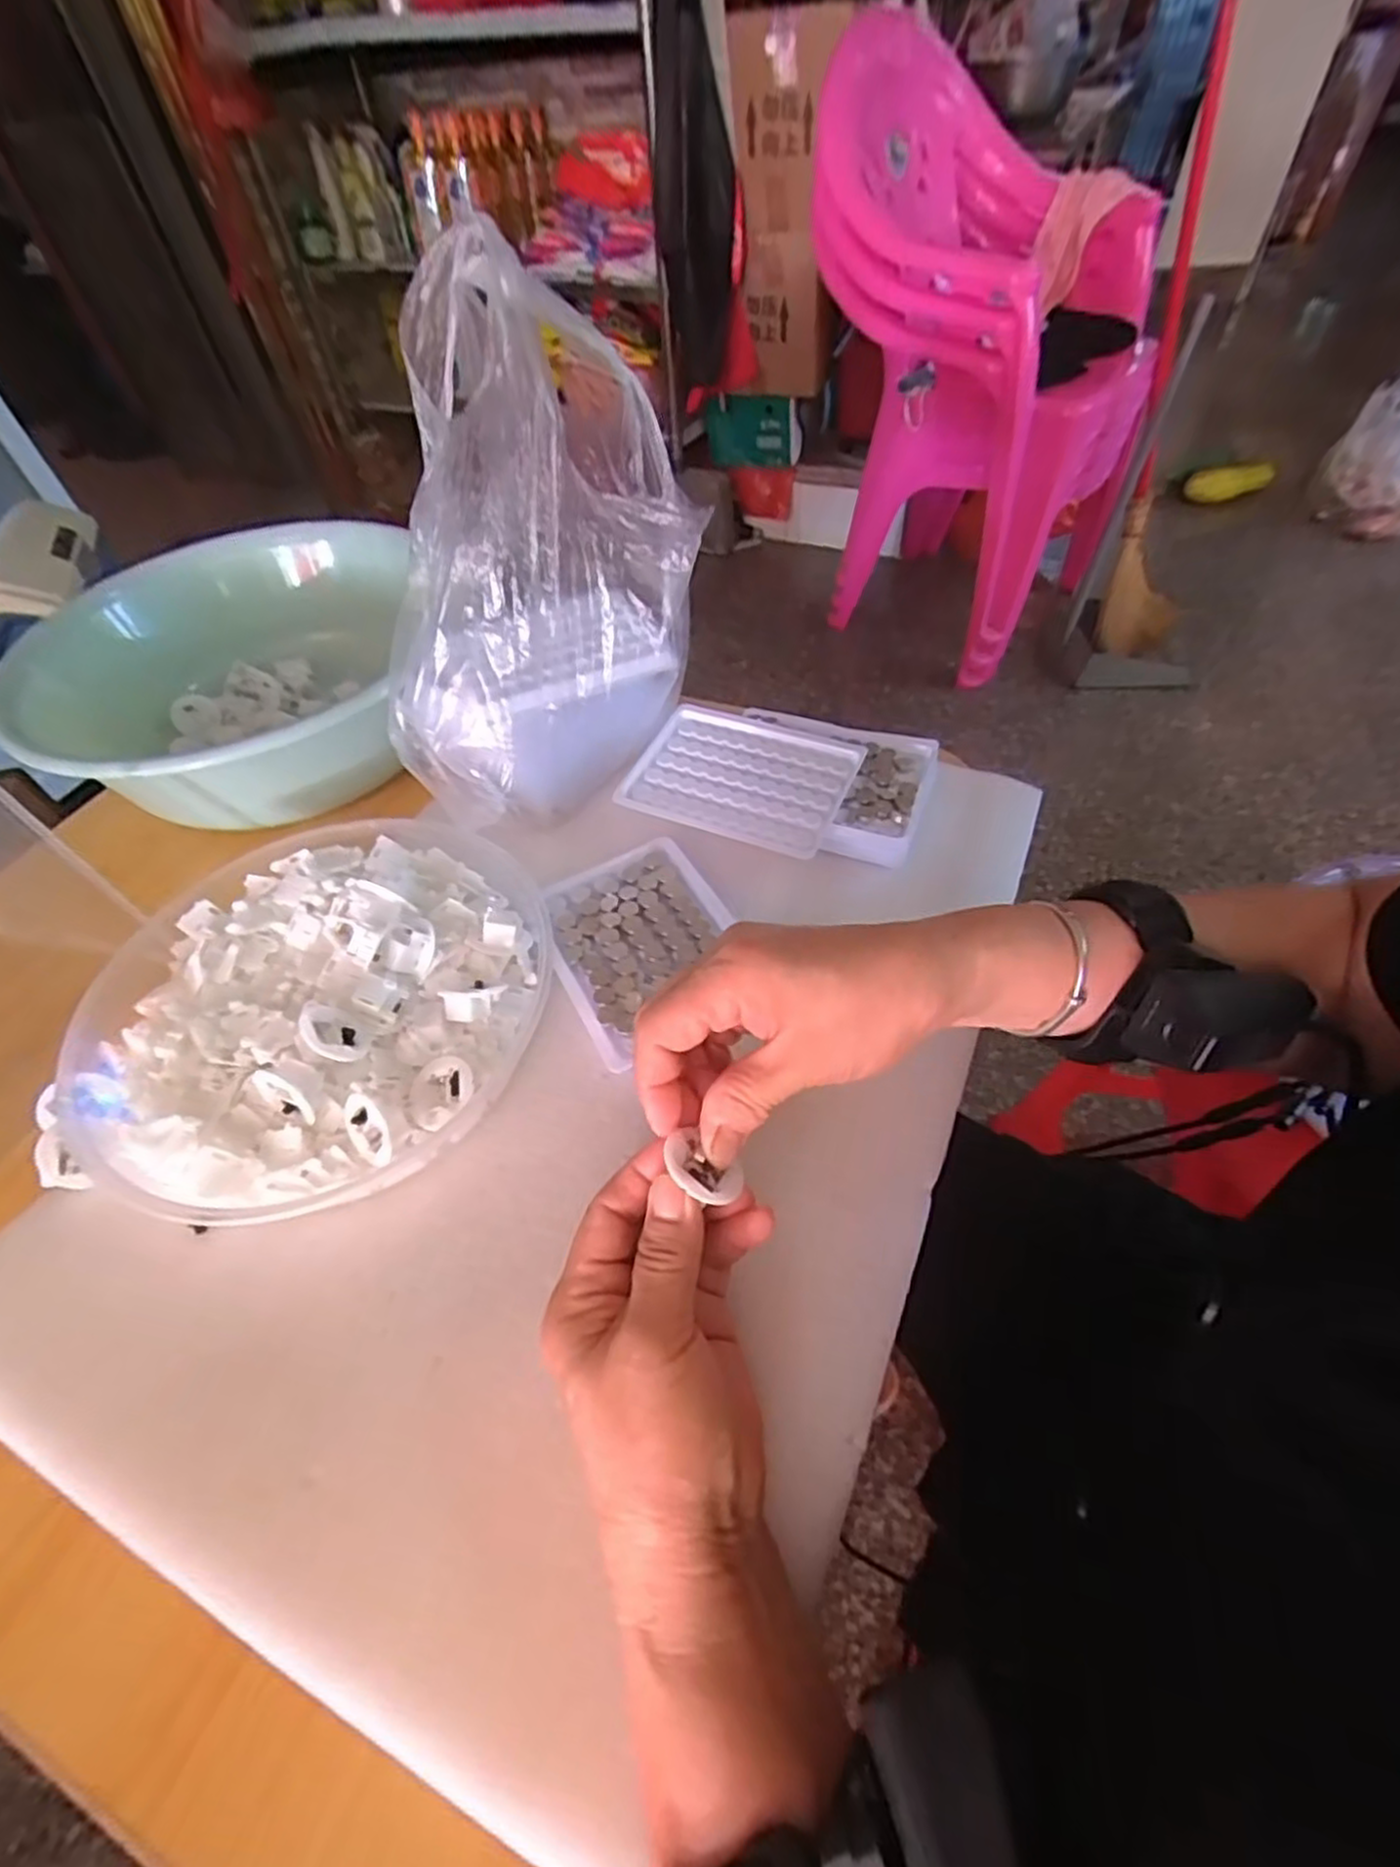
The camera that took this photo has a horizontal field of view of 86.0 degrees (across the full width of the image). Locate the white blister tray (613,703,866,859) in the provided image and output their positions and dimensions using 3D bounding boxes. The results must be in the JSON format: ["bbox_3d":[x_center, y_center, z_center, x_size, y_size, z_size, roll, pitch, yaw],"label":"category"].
[{"bbox_3d":[0.025,-0.095,0.463,0.127,0.018,0.099,19,56,18],"label":"white blister tray"}]

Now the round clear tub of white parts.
[{"bbox_3d":[-0.203,0.032,0.381,0.230,0.046,0.217,-2,52,3],"label":"round clear tub of white parts"}]

